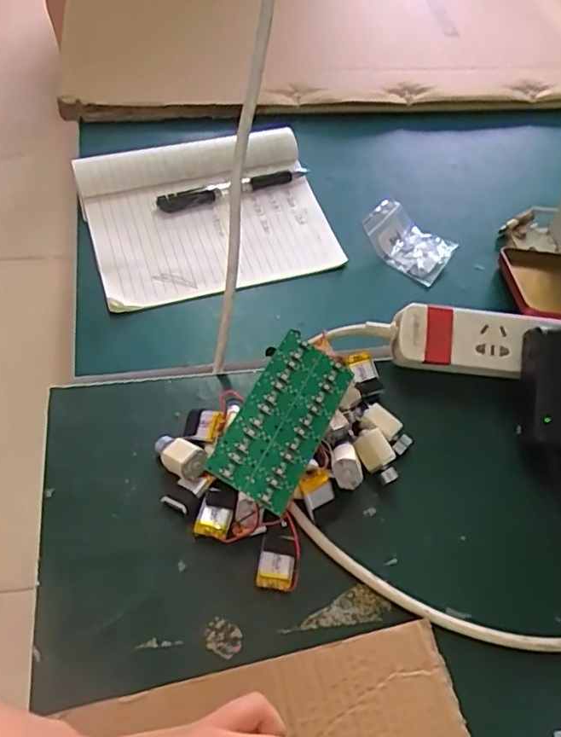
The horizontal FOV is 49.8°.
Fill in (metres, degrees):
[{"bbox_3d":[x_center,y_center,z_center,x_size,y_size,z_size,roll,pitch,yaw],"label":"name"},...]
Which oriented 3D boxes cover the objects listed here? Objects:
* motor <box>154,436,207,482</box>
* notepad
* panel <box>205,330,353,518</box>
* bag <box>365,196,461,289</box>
[{"bbox_3d":[-0.064,0.056,0.384,0.043,0.013,0.018,21,52,36],"label":"motor"},{"bbox_3d":[-0.061,-0.135,0.514,0.198,0.029,0.154,-14,56,-15],"label":"notepad"},{"bbox_3d":[0.003,0.030,0.367,0.051,0.005,0.106,34,59,-3],"label":"panel"},{"bbox_3d":[0.111,-0.111,0.523,0.075,0.024,0.051,35,58,20],"label":"bag"}]

